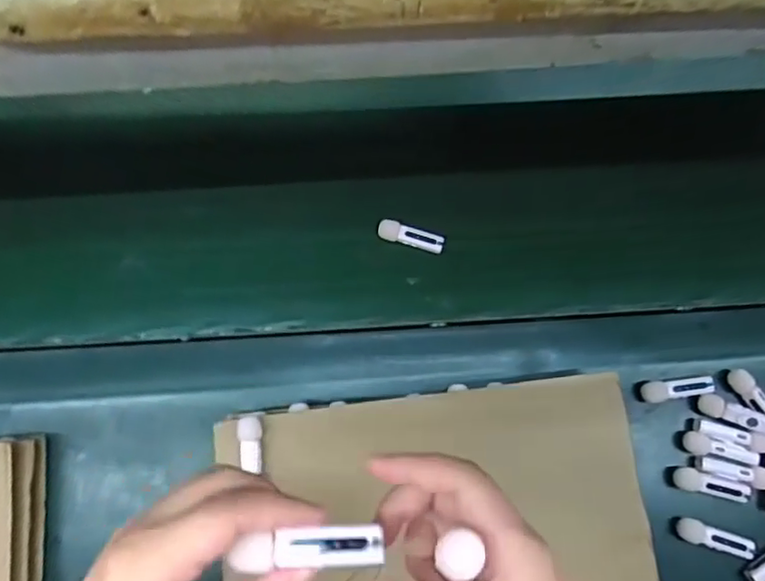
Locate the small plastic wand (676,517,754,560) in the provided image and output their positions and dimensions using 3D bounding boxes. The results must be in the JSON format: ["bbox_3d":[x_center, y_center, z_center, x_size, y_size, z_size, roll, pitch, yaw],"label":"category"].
[{"bbox_3d":[0.296,0.219,0.530,0.063,0.010,0.021,16,74,4],"label":"small plastic wand"}]

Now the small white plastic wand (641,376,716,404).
[{"bbox_3d":[0.277,0.093,0.561,0.063,0.014,0.019,-6,74,-2],"label":"small white plastic wand"}]

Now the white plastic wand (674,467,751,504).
[{"bbox_3d":[0.298,0.175,0.540,0.062,0.014,0.020,11,74,3],"label":"white plastic wand"}]

